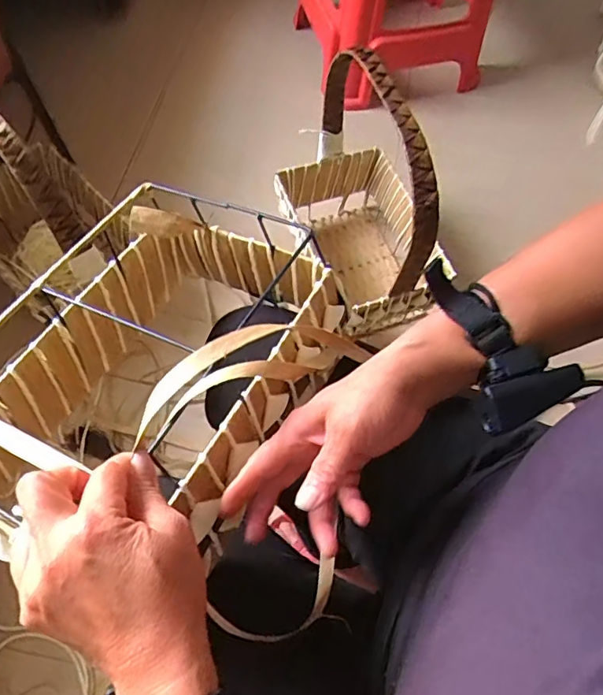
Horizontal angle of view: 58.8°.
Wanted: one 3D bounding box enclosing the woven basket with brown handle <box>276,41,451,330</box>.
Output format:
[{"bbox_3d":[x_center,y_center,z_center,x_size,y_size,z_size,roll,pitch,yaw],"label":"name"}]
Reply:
[{"bbox_3d":[0.110,-0.248,0.945,0.223,0.451,0.378,-18,65,-7],"label":"woven basket with brown handle"}]

